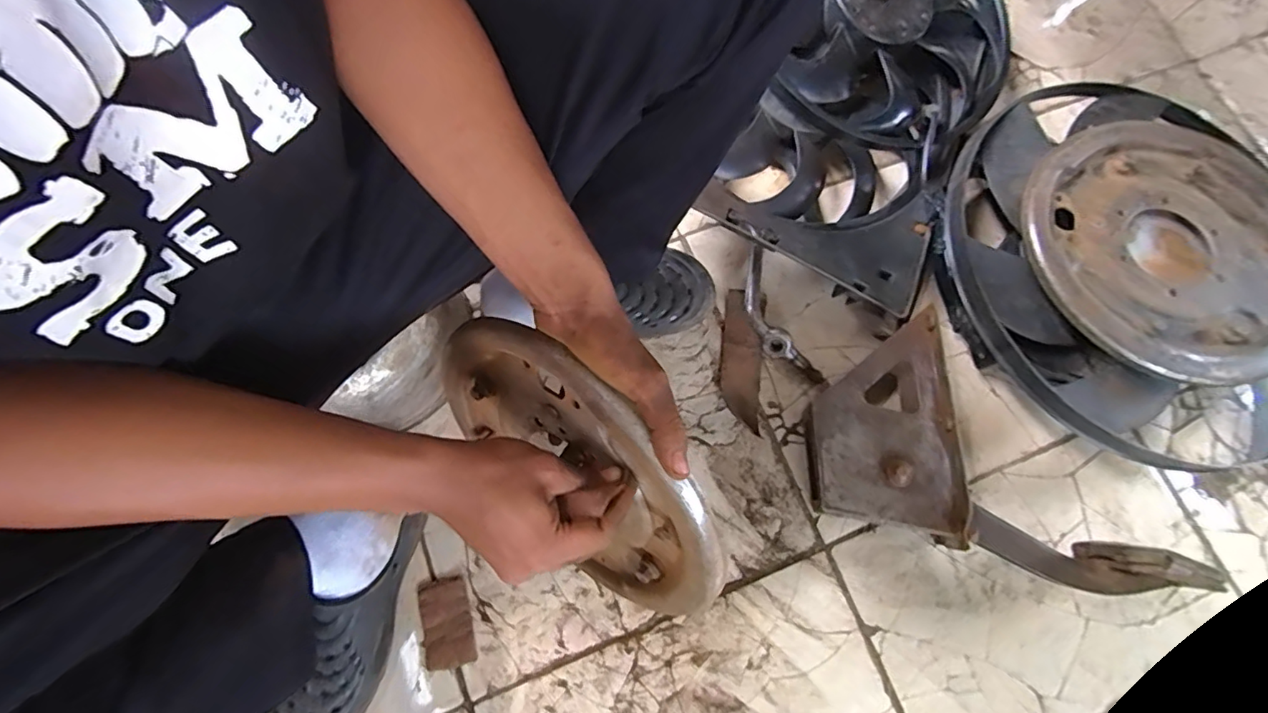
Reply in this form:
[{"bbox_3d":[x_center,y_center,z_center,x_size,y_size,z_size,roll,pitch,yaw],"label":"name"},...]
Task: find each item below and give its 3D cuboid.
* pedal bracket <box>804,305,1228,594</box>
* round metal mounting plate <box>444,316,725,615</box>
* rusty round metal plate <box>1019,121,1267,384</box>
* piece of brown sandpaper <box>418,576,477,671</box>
[{"bbox_3d":[0.334,0.149,0.573,0.216,0.111,0.333,-38,76,-11],"label":"pedal bracket"},{"bbox_3d":[-0.047,0.095,0.450,0.281,0.246,0.021,50,56,-1],"label":"round metal mounting plate"},{"bbox_3d":[0.563,-0.119,0.573,0.285,0.030,0.284,0,74,-1],"label":"rusty round metal plate"},{"bbox_3d":[-0.201,0.284,0.585,0.051,0.008,0.088,-15,75,-5],"label":"piece of brown sandpaper"}]

